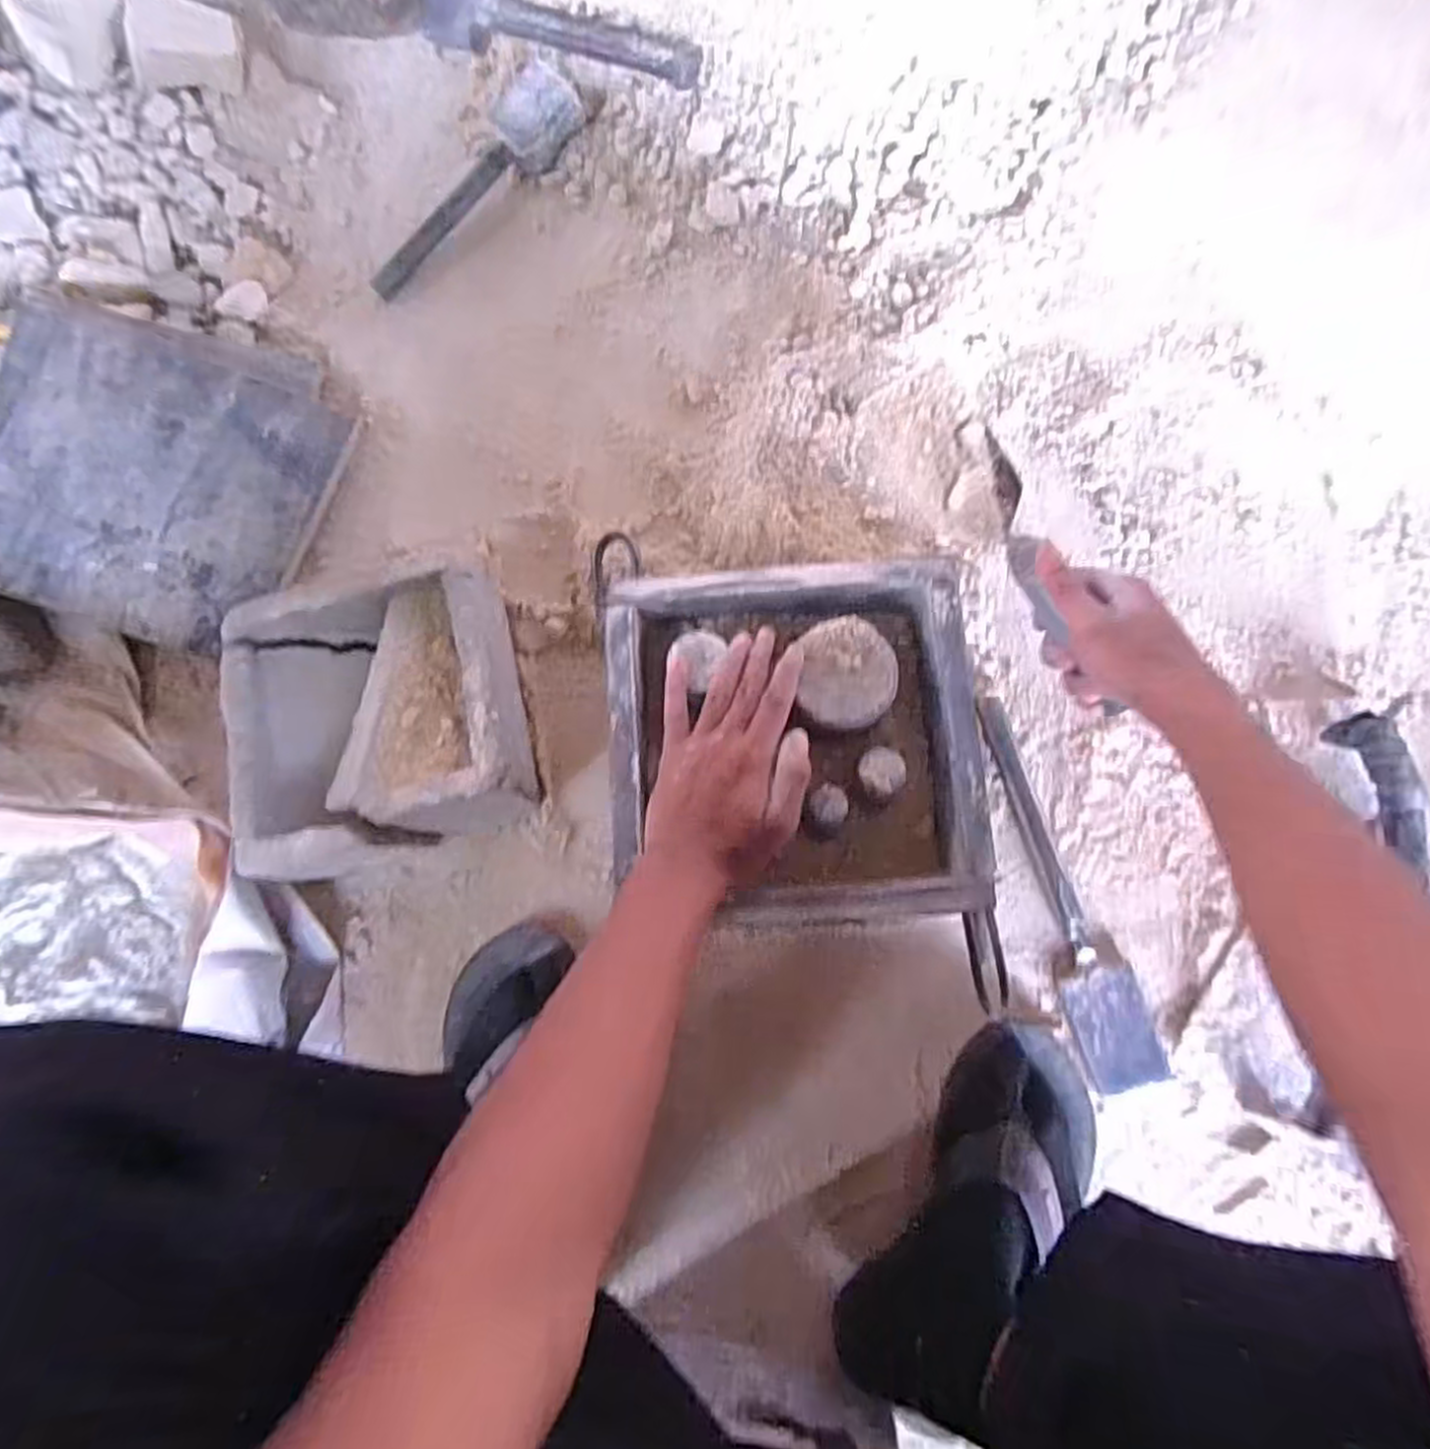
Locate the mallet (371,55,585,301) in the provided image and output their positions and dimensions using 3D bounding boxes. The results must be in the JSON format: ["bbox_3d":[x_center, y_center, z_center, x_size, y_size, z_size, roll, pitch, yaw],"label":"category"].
[{"bbox_3d":[-0.229,-0.511,0.744,0.078,0.052,0.258,39,83,9],"label":"mallet"}]

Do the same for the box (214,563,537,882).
[{"bbox_3d":[-0.258,-0.003,0.611,0.210,0.097,0.207,-16,78,0],"label":"box"}]

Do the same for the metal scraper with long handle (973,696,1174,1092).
[{"bbox_3d":[0.262,0.124,0.601,0.053,0.019,0.297,-18,81,-1],"label":"metal scraper with long handle"}]

